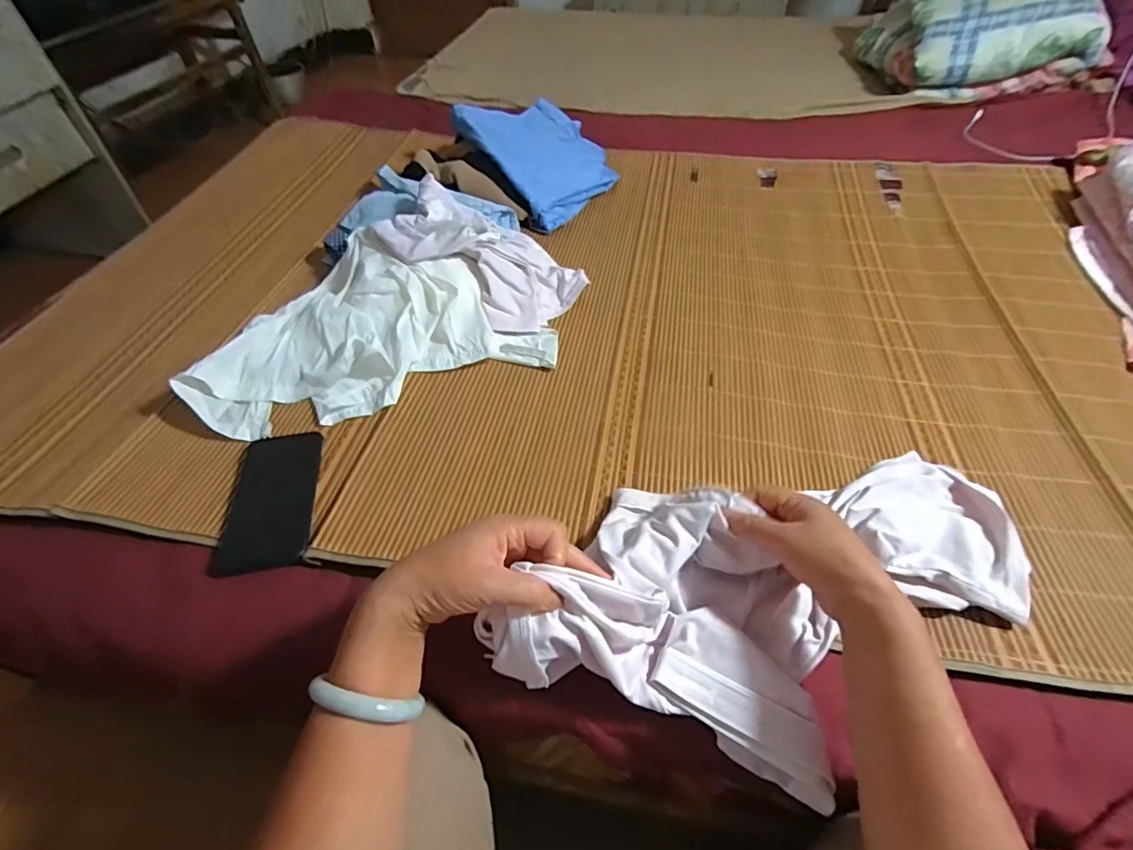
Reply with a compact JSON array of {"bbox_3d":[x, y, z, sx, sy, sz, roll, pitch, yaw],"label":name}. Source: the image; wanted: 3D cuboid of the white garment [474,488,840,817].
[{"bbox_3d":[0.092,0.137,0.420,0.250,0.117,0.193,14,51,12],"label":"white garment"}]

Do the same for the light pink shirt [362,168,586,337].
[{"bbox_3d":[-0.121,-0.253,0.761,0.280,0.099,0.205,23,54,19],"label":"light pink shirt"}]

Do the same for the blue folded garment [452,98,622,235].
[{"bbox_3d":[-0.036,-0.512,0.987,0.264,0.044,0.290,-33,74,-29],"label":"blue folded garment"}]

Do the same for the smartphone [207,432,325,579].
[{"bbox_3d":[-0.302,0.073,0.534,0.084,0.014,0.165,-7,50,-6],"label":"smartphone"}]

